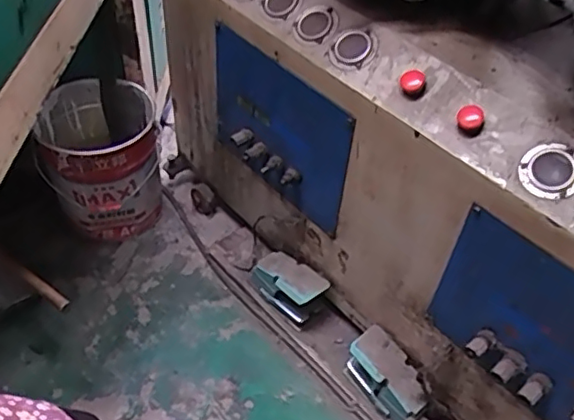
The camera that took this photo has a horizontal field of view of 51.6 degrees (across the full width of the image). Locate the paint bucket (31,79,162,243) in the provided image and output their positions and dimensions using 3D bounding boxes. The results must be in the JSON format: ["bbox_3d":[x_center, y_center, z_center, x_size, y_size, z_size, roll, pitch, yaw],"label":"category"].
[{"bbox_3d":[-0.488,-0.128,1.590,0.273,0.321,0.301,-5,48,-9],"label":"paint bucket"}]

